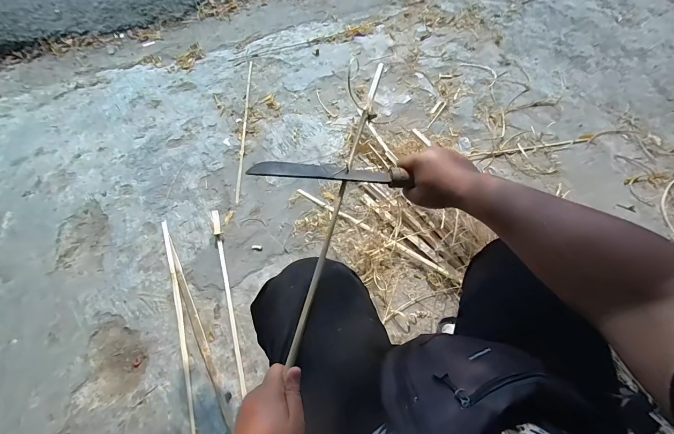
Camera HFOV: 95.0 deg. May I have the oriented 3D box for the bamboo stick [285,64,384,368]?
[{"bbox_3d":[0.010,-0.040,0.467,0.015,0.016,0.492,14,71,10],"label":"bamboo stick"}]

